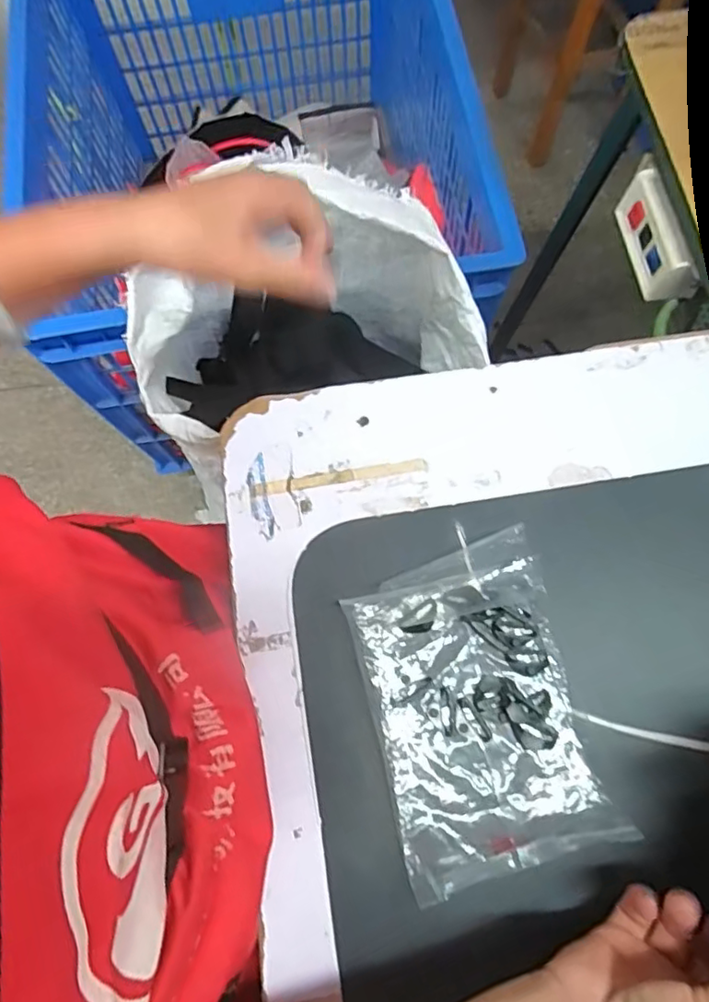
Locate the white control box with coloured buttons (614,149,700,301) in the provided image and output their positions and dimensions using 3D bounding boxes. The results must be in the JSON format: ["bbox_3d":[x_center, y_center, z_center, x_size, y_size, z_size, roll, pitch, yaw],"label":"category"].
[{"bbox_3d":[0.282,-0.248,0.535,0.040,0.050,0.124,-10,72,-2],"label":"white control box with coloured buttons"}]

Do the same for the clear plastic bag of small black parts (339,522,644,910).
[{"bbox_3d":[0.079,0.131,0.376,0.133,0.018,0.195,-14,72,-3],"label":"clear plastic bag of small black parts"}]

